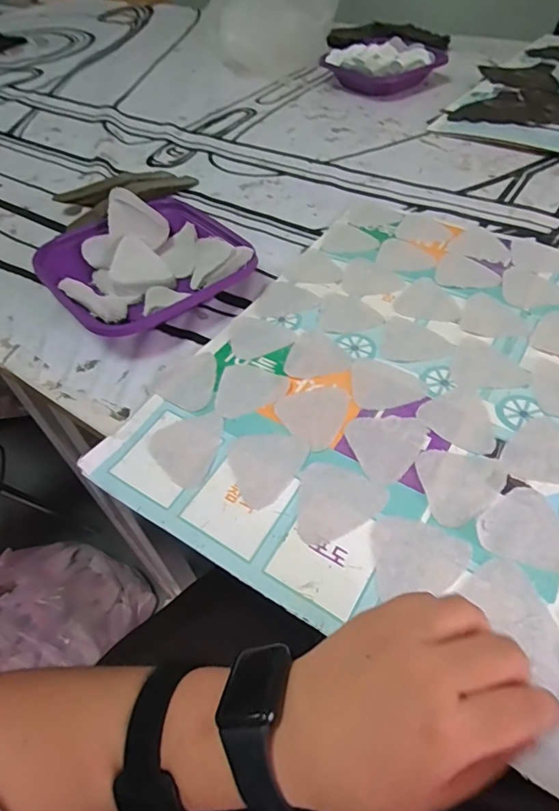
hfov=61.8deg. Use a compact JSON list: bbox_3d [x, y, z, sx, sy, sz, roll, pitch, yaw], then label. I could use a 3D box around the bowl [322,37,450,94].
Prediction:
[{"bbox_3d":[0.193,-0.613,0.836,0.178,0.050,0.140,-30,55,-17],"label":"bowl"}]

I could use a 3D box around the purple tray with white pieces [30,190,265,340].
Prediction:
[{"bbox_3d":[-0.136,-0.144,0.481,0.181,0.065,0.181,-34,56,-20],"label":"purple tray with white pieces"}]

